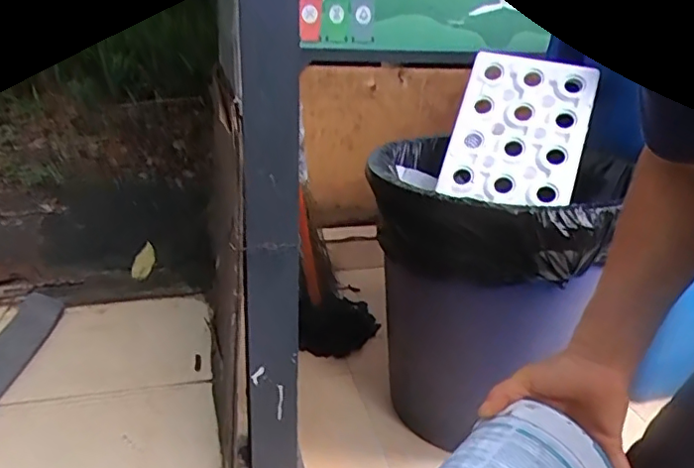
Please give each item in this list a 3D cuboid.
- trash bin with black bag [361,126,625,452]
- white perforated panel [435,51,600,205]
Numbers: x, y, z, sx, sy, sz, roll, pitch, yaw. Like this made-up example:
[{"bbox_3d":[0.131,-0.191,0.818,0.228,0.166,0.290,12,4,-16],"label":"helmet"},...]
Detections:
[{"bbox_3d":[0.243,0.134,1.112,0.418,0.523,0.378,10,22,22],"label":"trash bin with black bag"},{"bbox_3d":[0.341,-0.206,1.158,0.245,0.316,0.024,15,-10,12],"label":"white perforated panel"}]

